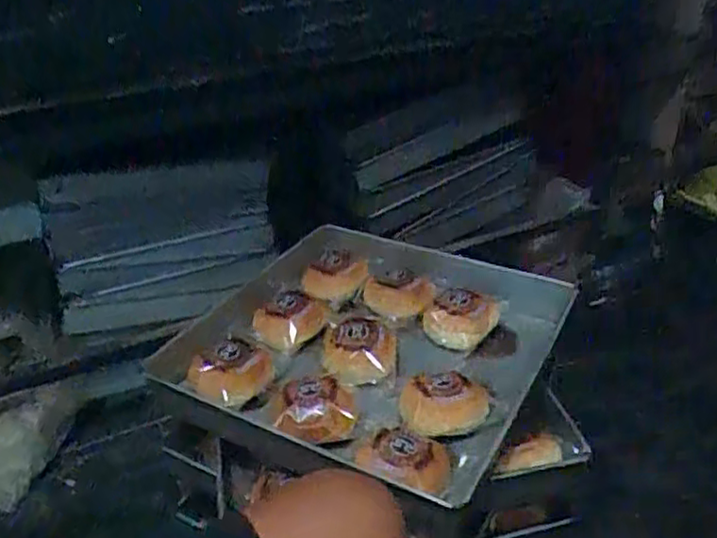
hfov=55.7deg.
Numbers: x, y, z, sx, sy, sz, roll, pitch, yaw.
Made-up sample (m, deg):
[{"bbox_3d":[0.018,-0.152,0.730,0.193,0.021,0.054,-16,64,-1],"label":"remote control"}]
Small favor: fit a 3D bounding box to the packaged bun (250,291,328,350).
[{"bbox_3d":[-0.092,0.066,0.920,0.100,0.043,0.085,-10,32,-12],"label":"packaged bun"}]

